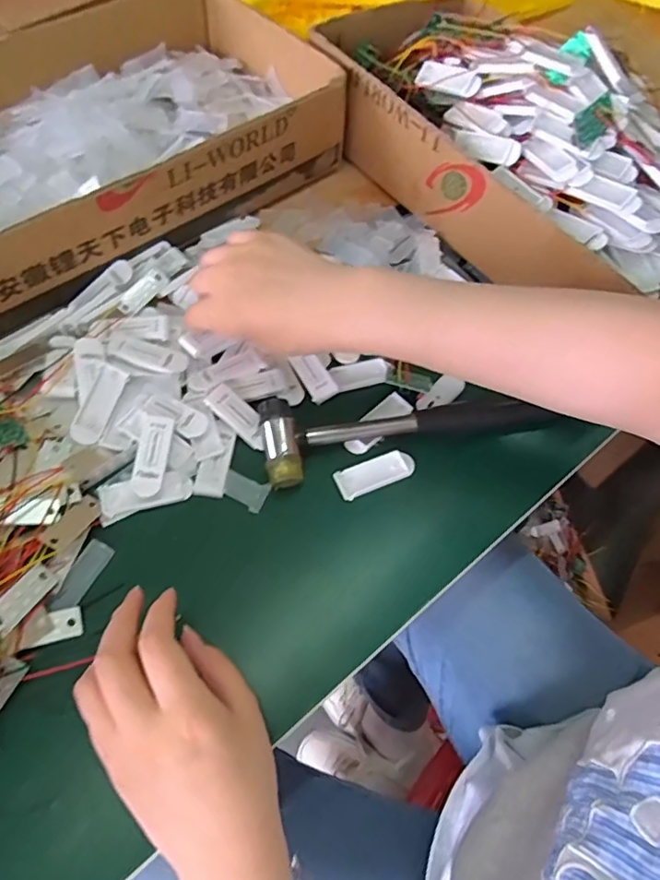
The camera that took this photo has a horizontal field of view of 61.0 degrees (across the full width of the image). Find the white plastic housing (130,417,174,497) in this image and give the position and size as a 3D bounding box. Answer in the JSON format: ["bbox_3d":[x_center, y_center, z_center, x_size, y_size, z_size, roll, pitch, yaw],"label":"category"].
[{"bbox_3d":[-0.118,0.009,0.372,0.020,0.011,0.055,7,60,0],"label":"white plastic housing"}]

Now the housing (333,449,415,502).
[{"bbox_3d":[0.032,0.023,0.395,0.057,0.007,0.022,-21,64,-16],"label":"housing"}]

